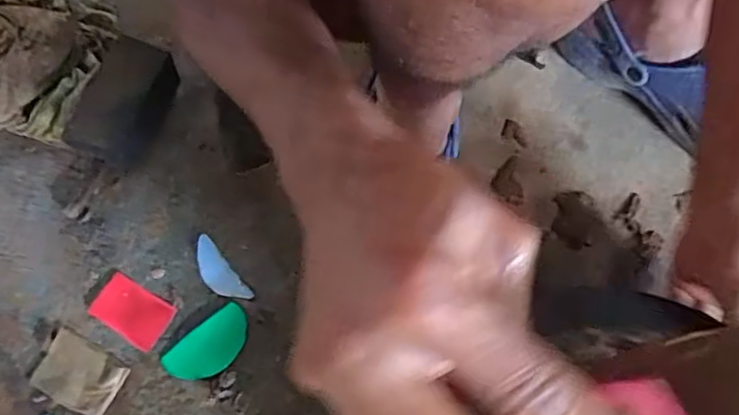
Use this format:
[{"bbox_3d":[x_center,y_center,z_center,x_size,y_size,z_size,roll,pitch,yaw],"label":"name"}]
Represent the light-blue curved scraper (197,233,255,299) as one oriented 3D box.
[{"bbox_3d":[-0.147,0.063,0.586,0.028,0.005,0.076,-39,76,-10],"label":"light-blue curved scraper"}]

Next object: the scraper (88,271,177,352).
[{"bbox_3d":[-0.228,0.098,0.576,0.075,0.008,0.047,29,76,10],"label":"scraper"}]

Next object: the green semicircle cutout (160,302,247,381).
[{"bbox_3d":[-0.148,0.131,0.566,0.083,0.004,0.046,-39,76,-10],"label":"green semicircle cutout"}]

